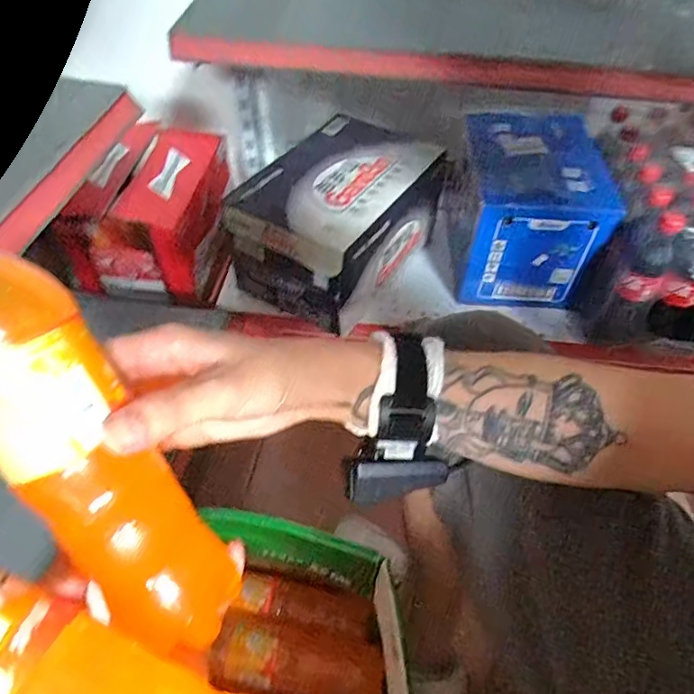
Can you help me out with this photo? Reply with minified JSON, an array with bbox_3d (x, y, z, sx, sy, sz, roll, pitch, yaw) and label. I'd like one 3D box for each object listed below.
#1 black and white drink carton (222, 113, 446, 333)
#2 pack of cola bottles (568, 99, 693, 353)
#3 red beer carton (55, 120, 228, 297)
[{"bbox_3d":[-0.026,-0.238,0.886,0.232,0.181,0.333,27,56,18],"label":"black and white drink carton"},{"bbox_3d":[0.525,-0.200,0.819,0.263,0.246,0.330,10,53,7],"label":"pack of cola bottles"},{"bbox_3d":[-0.362,-0.262,0.976,0.210,0.192,0.301,6,52,3],"label":"red beer carton"}]

